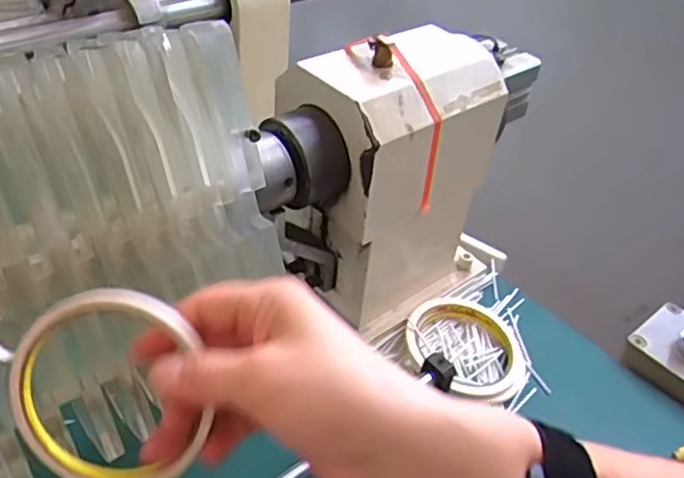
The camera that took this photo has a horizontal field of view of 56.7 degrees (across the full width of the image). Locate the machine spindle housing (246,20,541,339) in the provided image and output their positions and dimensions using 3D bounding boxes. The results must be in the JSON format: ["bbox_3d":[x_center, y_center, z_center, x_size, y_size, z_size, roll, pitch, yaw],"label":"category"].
[{"bbox_3d":[0.045,-0.037,0.494,0.255,0.222,0.106,-21,47,-28],"label":"machine spindle housing"}]

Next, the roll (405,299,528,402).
[{"bbox_3d":[0.099,0.081,0.494,0.095,0.020,0.084,22,43,17],"label":"roll"}]

